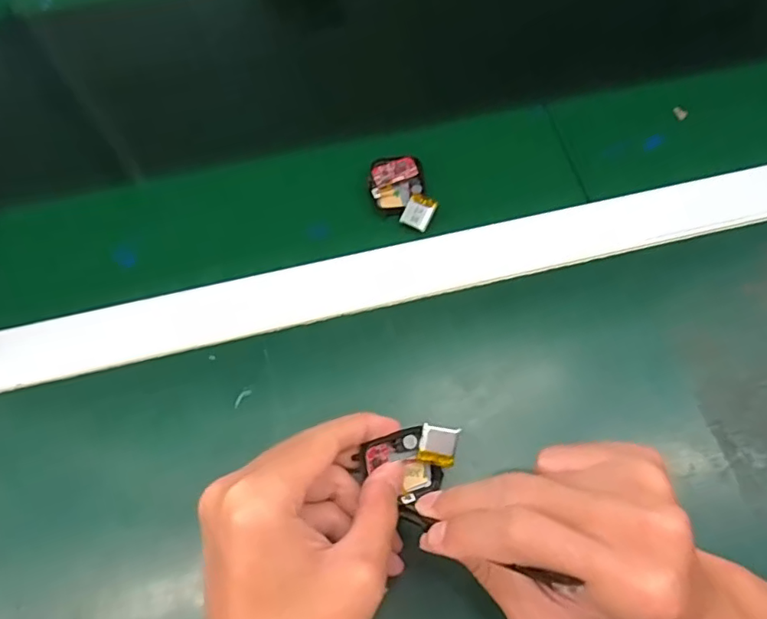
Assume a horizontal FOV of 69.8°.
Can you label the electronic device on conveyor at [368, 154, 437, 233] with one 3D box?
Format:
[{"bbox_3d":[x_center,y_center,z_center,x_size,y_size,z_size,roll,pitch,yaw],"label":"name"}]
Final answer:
[{"bbox_3d":[0.012,-0.079,0.374,0.038,0.012,0.059,-13,65,-6],"label":"electronic device on conveyor"}]

